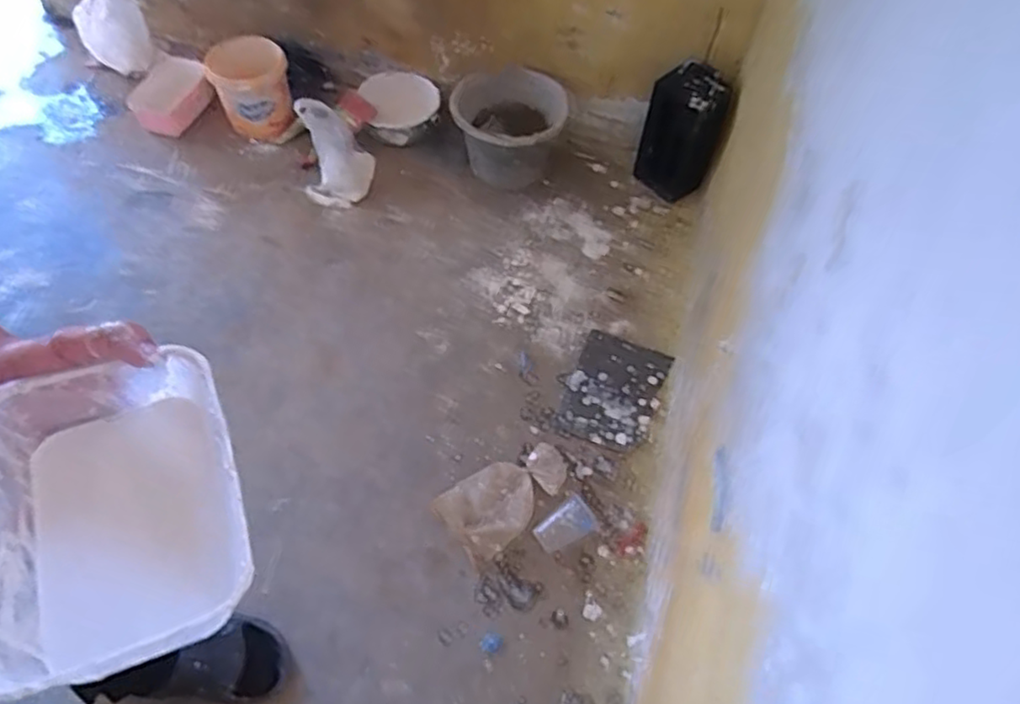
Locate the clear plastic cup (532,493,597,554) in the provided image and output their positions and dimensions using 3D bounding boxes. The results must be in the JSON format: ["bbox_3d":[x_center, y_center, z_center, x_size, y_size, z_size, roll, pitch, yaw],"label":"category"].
[{"bbox_3d":[0.088,0.283,1.083,0.098,0.050,0.063,-34,66,-22],"label":"clear plastic cup"}]

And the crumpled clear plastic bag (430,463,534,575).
[{"bbox_3d":[-0.029,0.258,1.108,0.155,0.020,0.130,-31,65,-21],"label":"crumpled clear plastic bag"}]

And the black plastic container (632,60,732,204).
[{"bbox_3d":[0.368,-0.458,1.434,0.163,0.279,0.109,11,58,4],"label":"black plastic container"}]

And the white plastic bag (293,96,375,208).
[{"bbox_3d":[-0.368,-0.419,1.415,0.136,0.165,0.139,-4,58,-6],"label":"white plastic bag"}]

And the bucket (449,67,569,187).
[{"bbox_3d":[-0.011,-0.486,1.484,0.241,0.177,0.260,2,58,-3],"label":"bucket"}]

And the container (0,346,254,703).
[{"bbox_3d":[-0.208,0.081,0.357,0.120,0.060,0.161,-20,61,-15],"label":"container"}]

